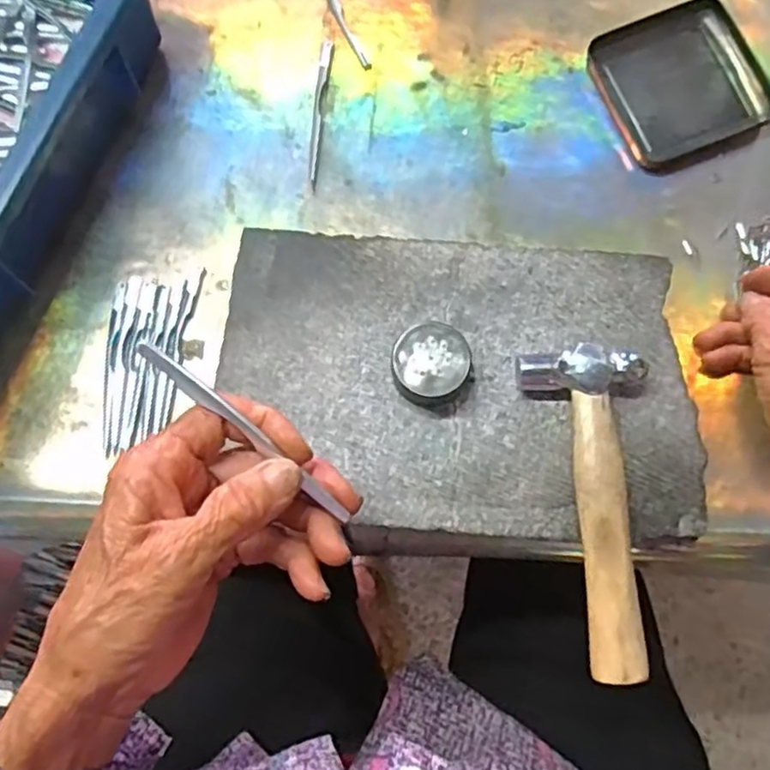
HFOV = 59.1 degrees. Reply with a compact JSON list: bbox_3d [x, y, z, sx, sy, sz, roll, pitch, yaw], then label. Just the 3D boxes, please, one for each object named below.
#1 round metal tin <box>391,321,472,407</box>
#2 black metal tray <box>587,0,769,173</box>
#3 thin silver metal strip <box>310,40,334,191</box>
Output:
[{"bbox_3d":[0.022,-0.010,0.336,0.036,0.023,0.036,0,75,0],"label":"round metal tin"},{"bbox_3d":[0.193,-0.198,0.444,0.097,0.015,0.098,-23,76,-8],"label":"black metal tray"},{"bbox_3d":[-0.043,-0.178,0.441,0.007,0.004,0.108,5,74,0],"label":"thin silver metal strip"}]

